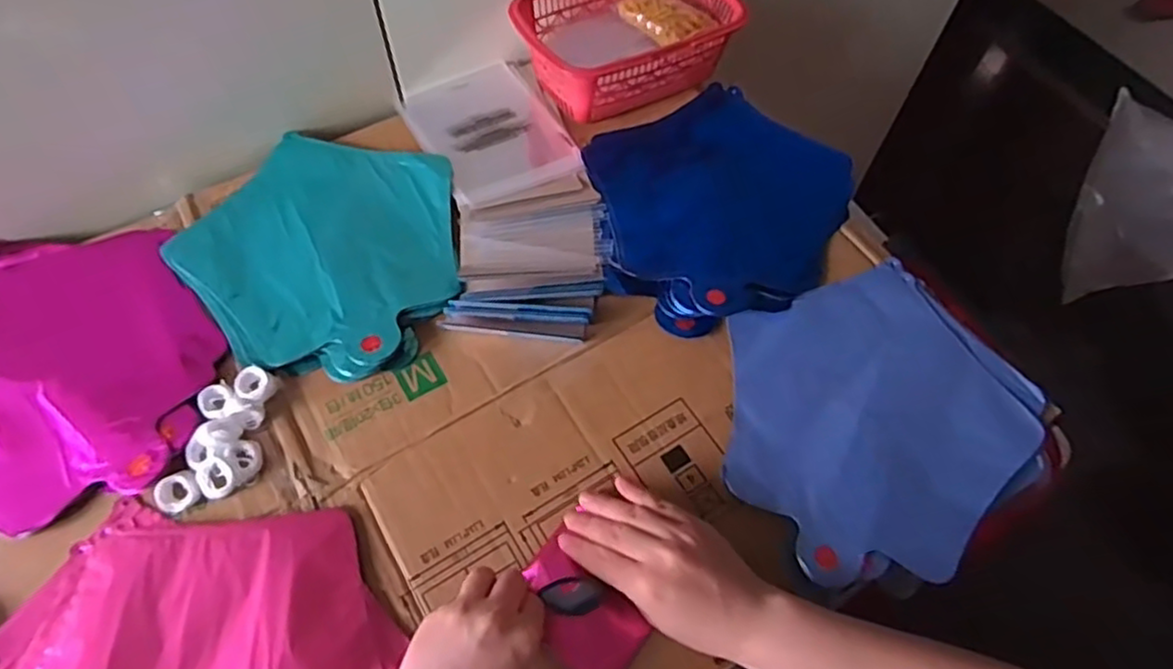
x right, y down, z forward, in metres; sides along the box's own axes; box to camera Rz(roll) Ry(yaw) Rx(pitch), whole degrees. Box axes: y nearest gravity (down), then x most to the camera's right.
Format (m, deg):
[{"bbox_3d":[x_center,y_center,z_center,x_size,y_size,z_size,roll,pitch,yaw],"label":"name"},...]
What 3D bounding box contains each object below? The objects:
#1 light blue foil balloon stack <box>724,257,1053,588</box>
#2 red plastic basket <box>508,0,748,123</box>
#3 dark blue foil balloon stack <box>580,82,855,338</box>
[{"bbox_3d":[0.219,0.057,0.527,0.248,0.014,0.216,-30,64,-19],"label":"light blue foil balloon stack"},{"bbox_3d":[0.038,-0.300,0.690,0.207,0.066,0.141,-24,62,-16],"label":"red plastic basket"},{"bbox_3d":[0.115,-0.124,0.621,0.242,0.020,0.229,-26,63,-17],"label":"dark blue foil balloon stack"}]

